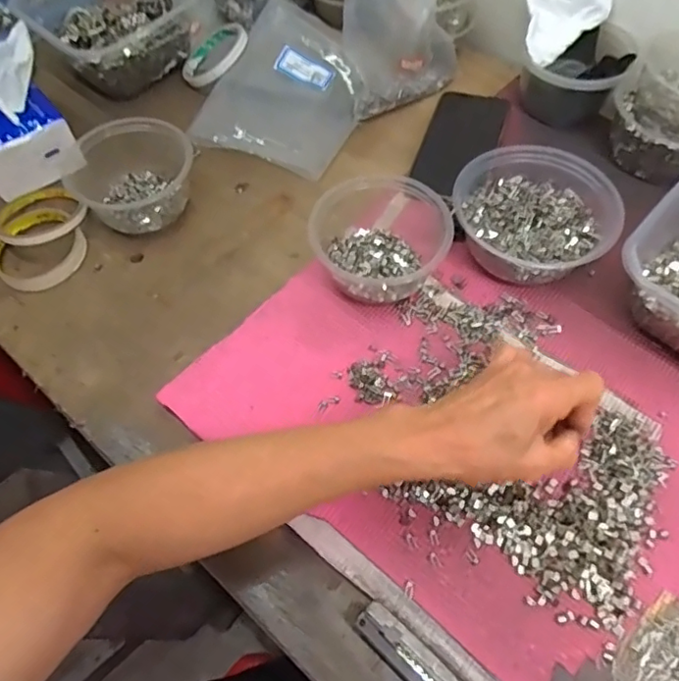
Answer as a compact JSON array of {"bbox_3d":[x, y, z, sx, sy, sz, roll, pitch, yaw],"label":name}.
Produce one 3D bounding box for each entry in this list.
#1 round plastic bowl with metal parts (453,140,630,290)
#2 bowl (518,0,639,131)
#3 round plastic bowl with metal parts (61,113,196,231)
[{"bbox_3d":[0.167,-0.105,0.507,0.134,0.067,0.118,38,68,21],"label":"round plastic bowl with metal parts"},{"bbox_3d":[0.237,-0.301,0.590,0.101,0.120,0.109,-1,59,0],"label":"bowl"},{"bbox_3d":[-0.199,-0.161,0.560,0.113,0.068,0.102,-28,63,-14],"label":"round plastic bowl with metal parts"}]

